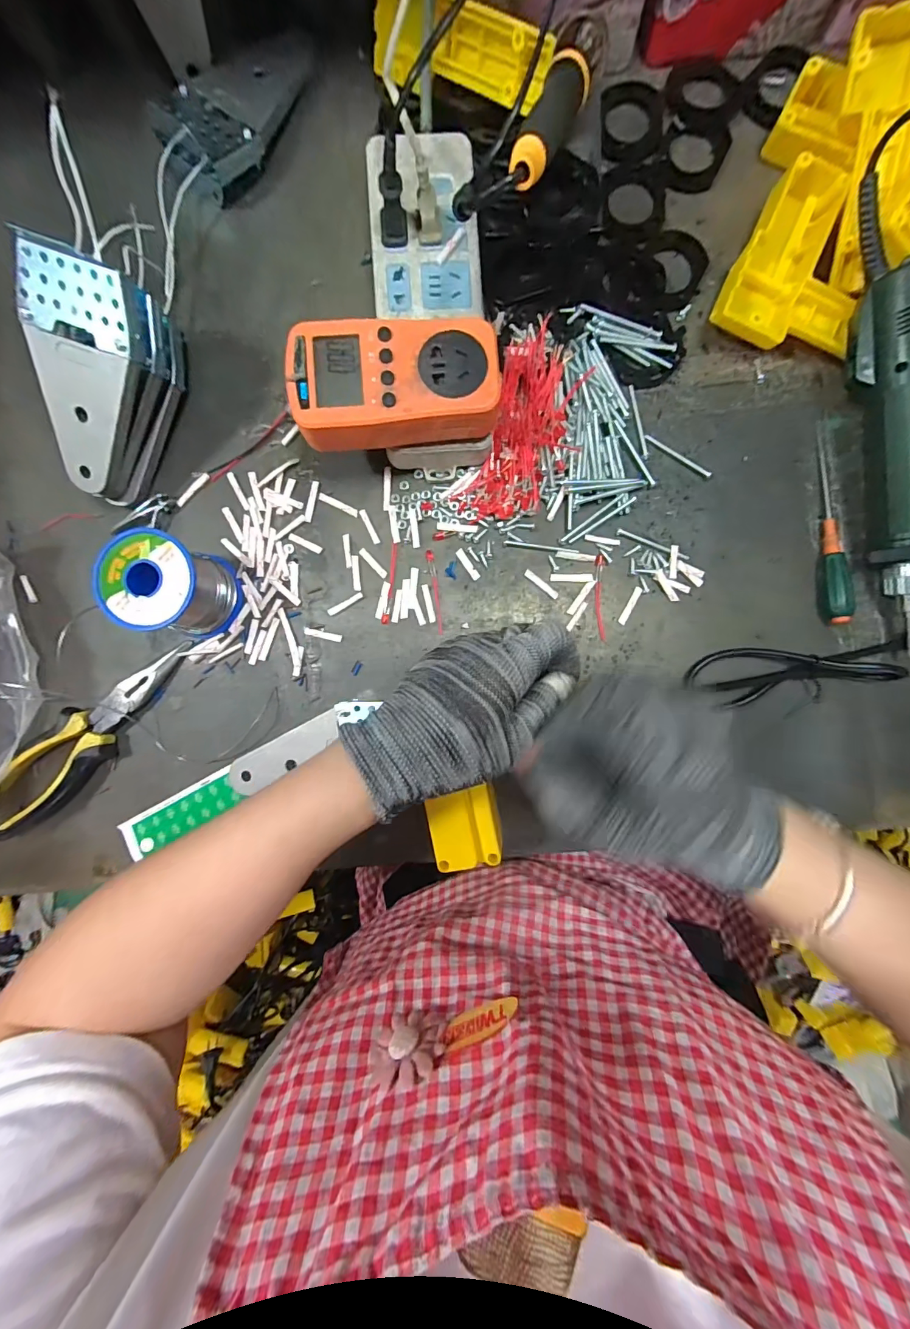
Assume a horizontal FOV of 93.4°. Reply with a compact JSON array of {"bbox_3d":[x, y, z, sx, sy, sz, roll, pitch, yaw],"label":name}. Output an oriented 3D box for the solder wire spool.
[{"bbox_3d":[-0.199,-0.054,0.306,0.061,0.062,0.063,0,91,2],"label":"solder wire spool"}]

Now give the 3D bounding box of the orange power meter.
[{"bbox_3d":[-0.037,-0.178,0.275,0.125,0.034,0.069,-7,89,1],"label":"orange power meter"}]

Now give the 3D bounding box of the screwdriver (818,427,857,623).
[{"bbox_3d":[0.280,-0.101,0.315,0.014,0.020,0.142,1,91,2],"label":"screwdriver"}]

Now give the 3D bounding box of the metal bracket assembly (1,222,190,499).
[{"bbox_3d":[-0.248,-0.193,0.296,0.067,0.089,0.136,32,91,1],"label":"metal bracket assembly"}]

